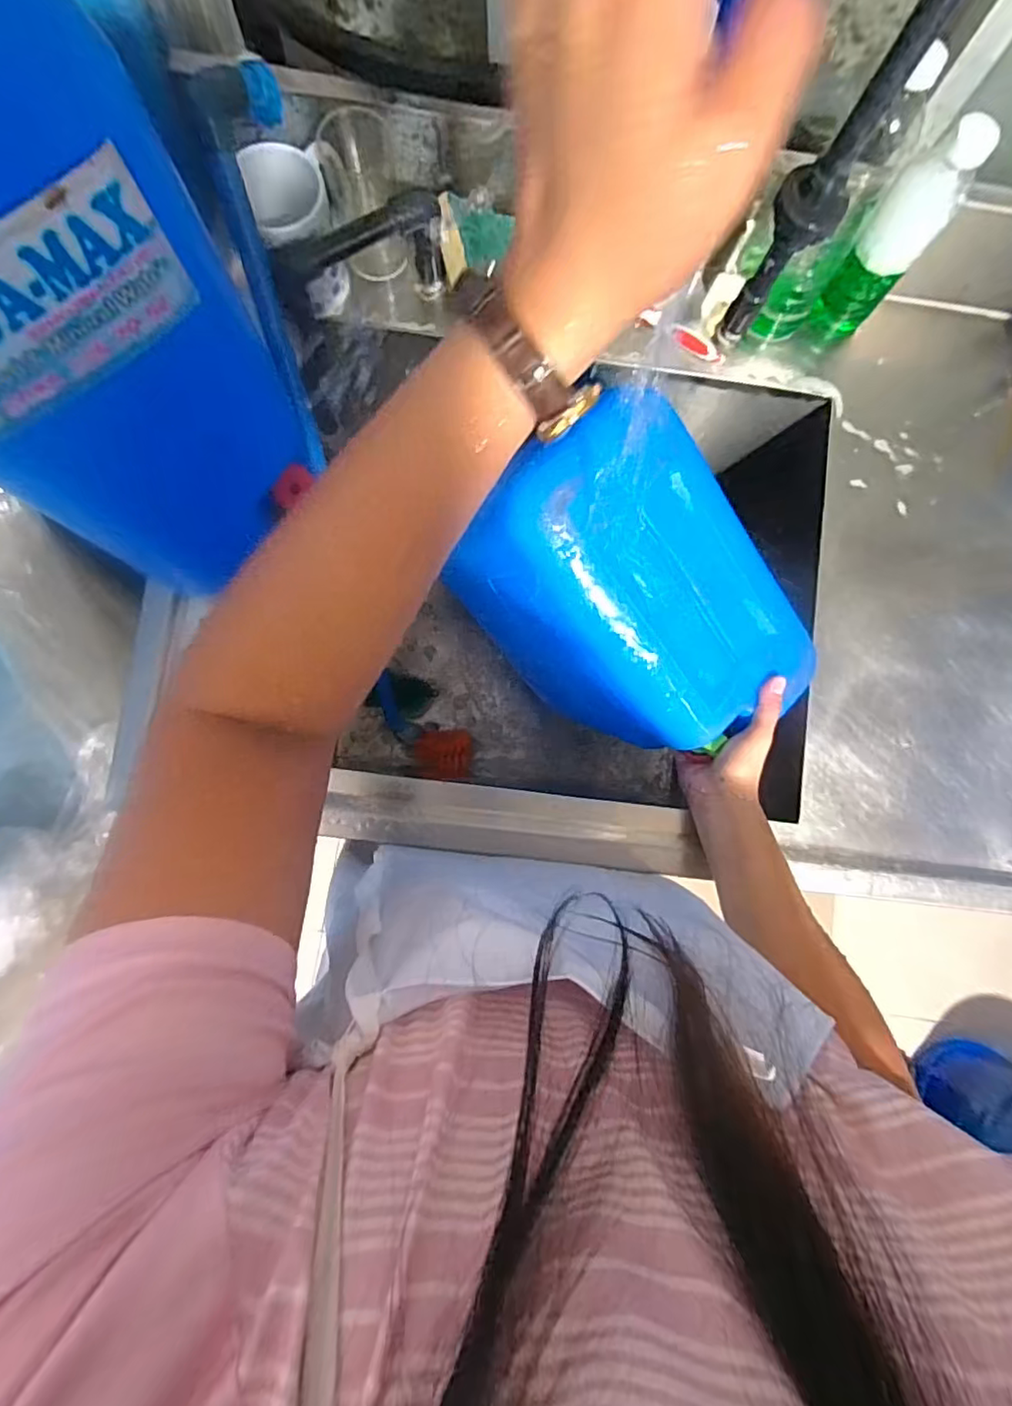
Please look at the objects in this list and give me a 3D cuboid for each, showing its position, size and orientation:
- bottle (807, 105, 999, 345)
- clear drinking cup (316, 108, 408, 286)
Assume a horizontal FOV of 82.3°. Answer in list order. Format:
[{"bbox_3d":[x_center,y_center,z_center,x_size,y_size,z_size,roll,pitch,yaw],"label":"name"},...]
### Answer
[{"bbox_3d":[0.330,-0.394,0.498,0.059,0.171,0.052,37,83,0],"label":"bottle"},{"bbox_3d":[-0.125,-0.455,0.518,0.061,0.123,0.057,0,83,-4],"label":"clear drinking cup"}]

